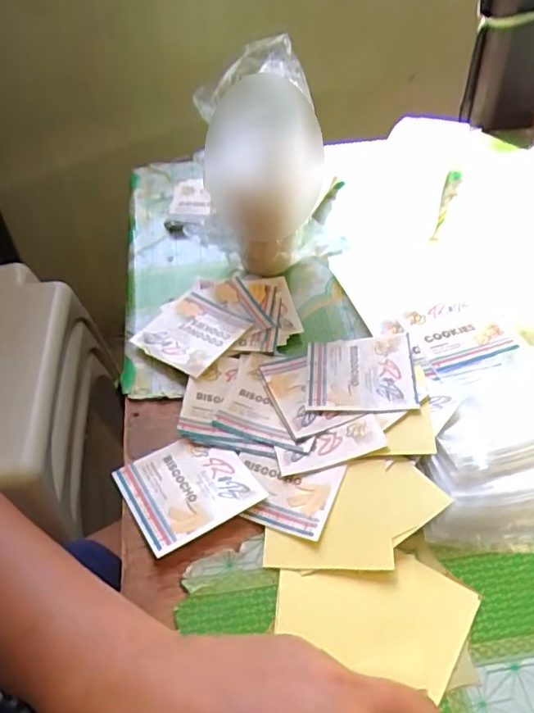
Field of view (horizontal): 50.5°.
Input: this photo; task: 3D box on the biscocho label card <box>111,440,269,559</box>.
[{"bbox_3d":[-0.049,0.079,0.350,0.073,0.005,0.068,-26,51,-21],"label":"biscocho label card"}]

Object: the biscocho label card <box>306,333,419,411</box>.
[{"bbox_3d":[0.067,0.011,0.409,0.074,0.006,0.071,-3,46,8],"label":"biscocho label card"}]

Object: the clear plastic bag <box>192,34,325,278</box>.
[{"bbox_3d":[0.001,-0.154,0.454,0.093,0.183,0.090,2,47,3],"label":"clear plastic bag"}]

